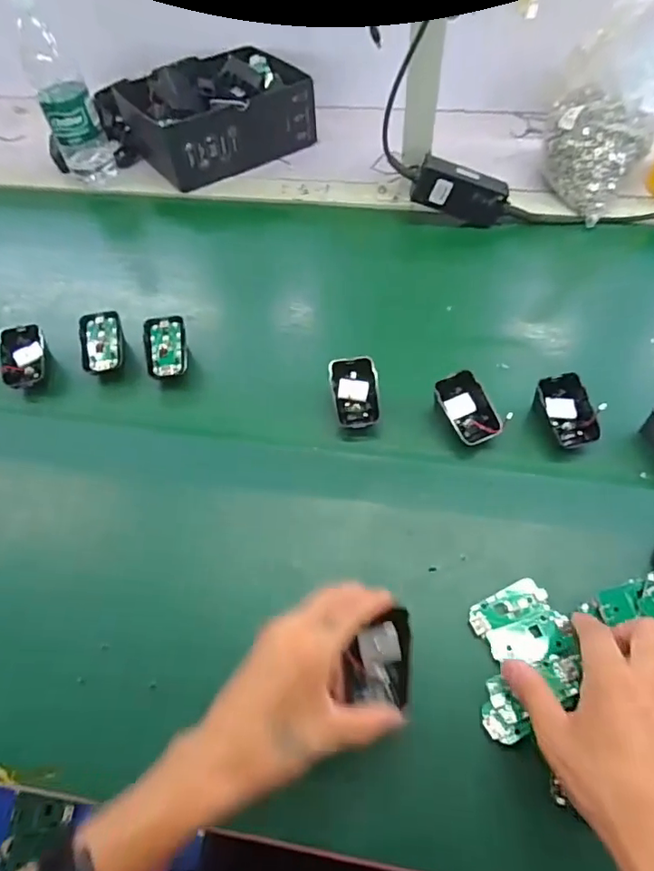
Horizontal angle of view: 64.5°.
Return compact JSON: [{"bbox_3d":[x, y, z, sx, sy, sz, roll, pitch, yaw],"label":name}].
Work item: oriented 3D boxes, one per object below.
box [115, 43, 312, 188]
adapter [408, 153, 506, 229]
[{"bbox_3d":[-0.157,-0.491,0.784,0.259,0.087,0.185,-31,59,-17],"label":"box"},{"bbox_3d":[0.172,-0.305,0.654,0.127,0.062,0.027,14,53,-16],"label":"adapter"}]

